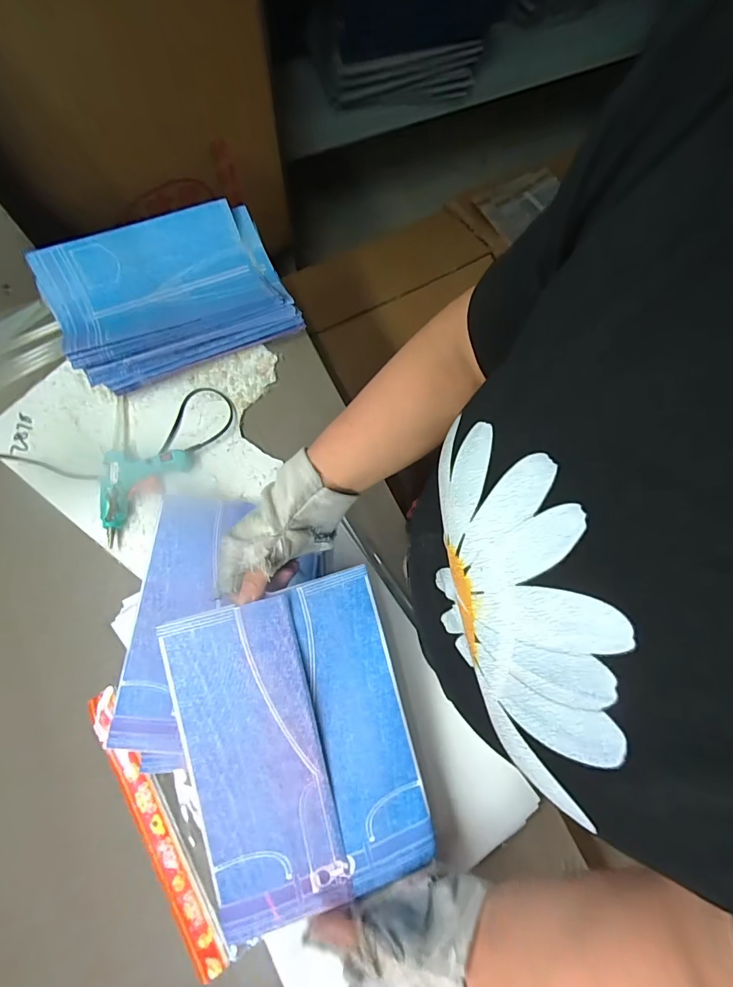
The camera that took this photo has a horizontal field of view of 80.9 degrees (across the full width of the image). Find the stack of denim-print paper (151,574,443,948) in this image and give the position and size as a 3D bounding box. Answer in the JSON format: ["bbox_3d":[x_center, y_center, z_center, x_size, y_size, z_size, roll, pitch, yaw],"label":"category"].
[{"bbox_3d":[-0.057,0.231,0.397,0.194,0.017,0.279,-13,89,-16],"label":"stack of denim-print paper"}]

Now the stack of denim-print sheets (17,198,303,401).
[{"bbox_3d":[-0.279,-0.283,0.616,0.313,0.071,0.228,-24,74,-10],"label":"stack of denim-print sheets"}]

